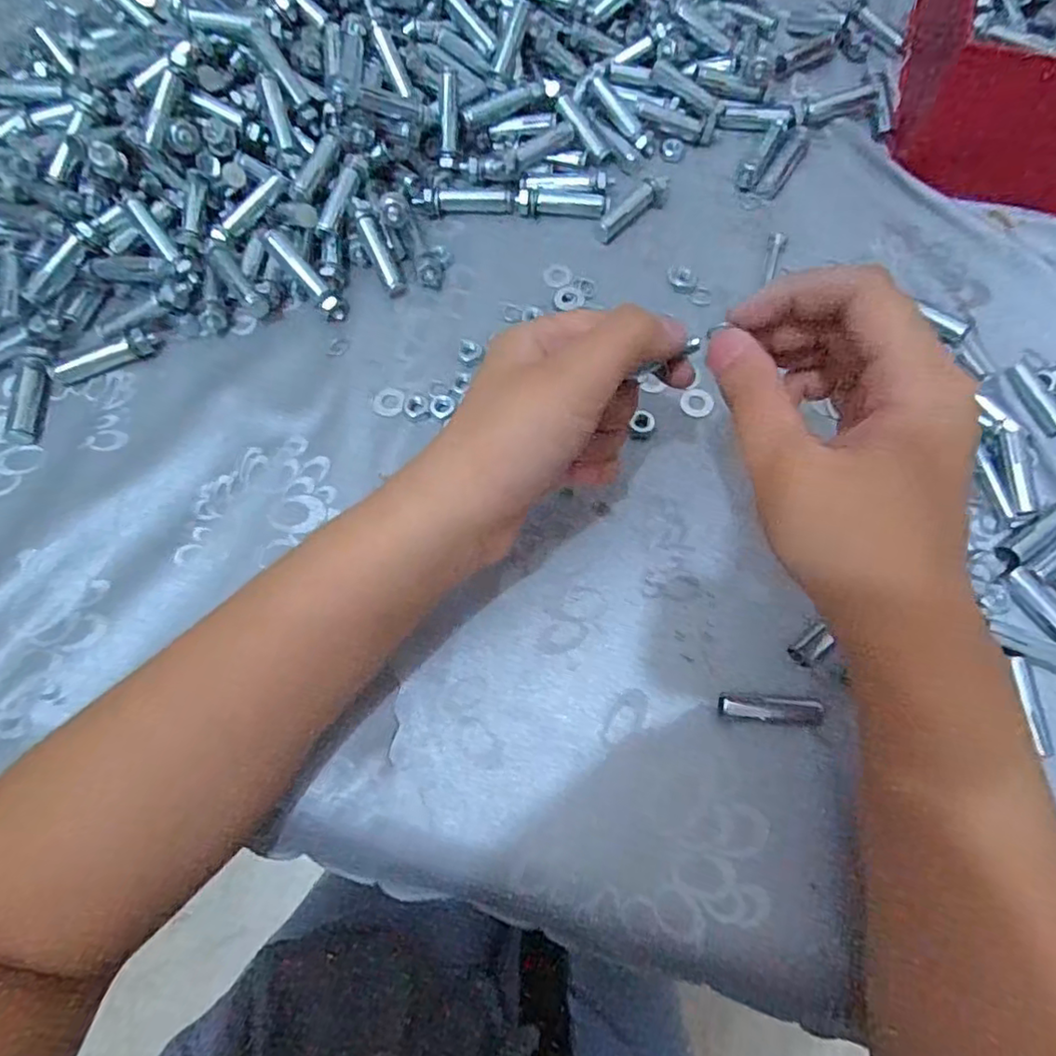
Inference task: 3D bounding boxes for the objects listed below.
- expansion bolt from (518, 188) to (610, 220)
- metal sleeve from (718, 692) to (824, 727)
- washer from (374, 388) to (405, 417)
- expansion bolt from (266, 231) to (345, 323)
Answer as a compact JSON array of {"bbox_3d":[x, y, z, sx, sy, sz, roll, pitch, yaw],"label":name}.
[{"bbox_3d":[0.021,-0.188,0.358,0.052,0.009,0.014,6,70,3],"label":"expansion bolt"},{"bbox_3d":[0.100,0.074,0.255,0.040,0.006,0.011,5,70,3],"label":"metal sleeve"},{"bbox_3d":[-0.071,-0.065,0.316,0.016,0.004,0.015,0,69,1],"label":"washer"},{"bbox_3d":[-0.117,-0.135,0.330,0.010,0.008,0.055,-43,101,-14],"label":"expansion bolt"}]

